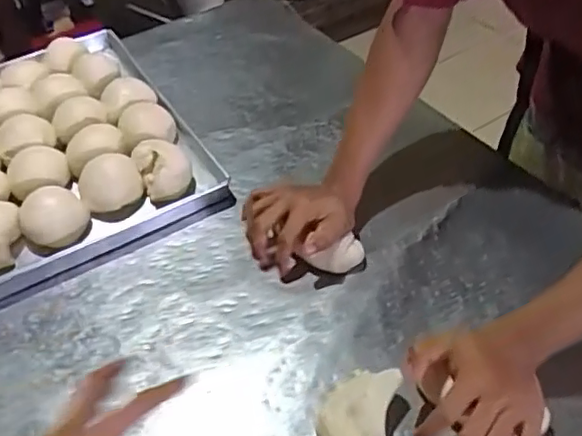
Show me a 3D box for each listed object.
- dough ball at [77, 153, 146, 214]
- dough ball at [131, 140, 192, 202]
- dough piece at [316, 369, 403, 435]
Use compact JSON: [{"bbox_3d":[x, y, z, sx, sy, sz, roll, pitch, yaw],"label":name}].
[{"bbox_3d":[-0.232,-0.044,0.779,0.079,0.053,0.083,-2,46,2],"label":"dough ball"},{"bbox_3d":[-0.166,-0.062,0.797,0.066,0.057,0.082,-19,48,-14],"label":"dough ball"},{"bbox_3d":[0.055,0.192,0.551,0.062,0.036,0.123,13,49,16],"label":"dough piece"}]

